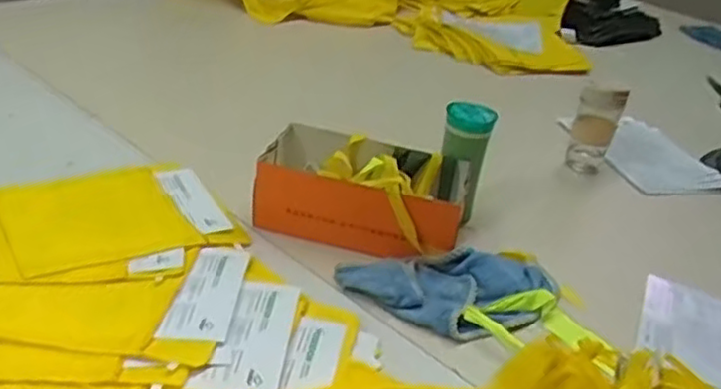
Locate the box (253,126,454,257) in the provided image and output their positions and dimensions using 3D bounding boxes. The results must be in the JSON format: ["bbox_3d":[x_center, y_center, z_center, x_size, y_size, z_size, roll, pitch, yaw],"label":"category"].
[{"bbox_3d":[0.001,-0.006,1.058,0.299,0.104,0.153,14,31,12],"label":"box"}]

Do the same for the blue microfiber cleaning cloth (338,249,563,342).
[{"bbox_3d":[0.132,0.129,0.936,0.306,0.029,0.149,0,31,-12],"label":"blue microfiber cleaning cloth"}]

